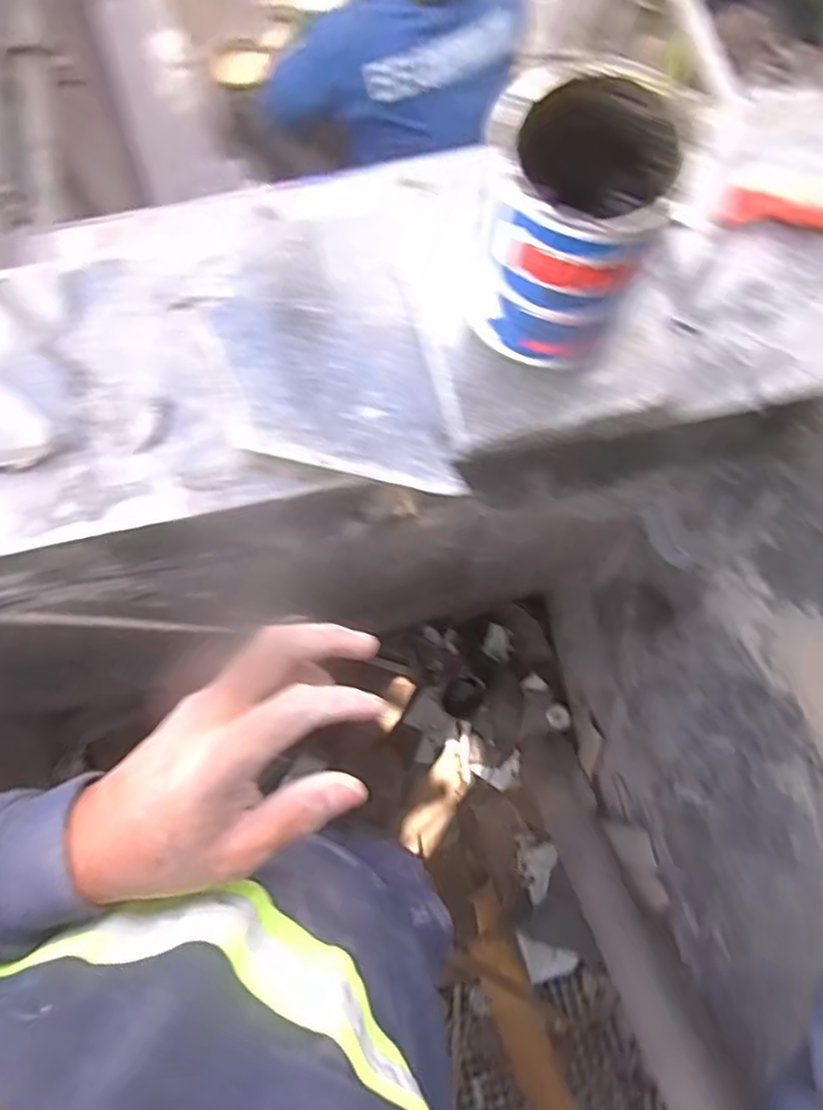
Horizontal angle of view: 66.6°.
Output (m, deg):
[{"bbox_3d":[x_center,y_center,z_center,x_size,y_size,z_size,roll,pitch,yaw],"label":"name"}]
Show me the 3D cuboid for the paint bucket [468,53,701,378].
[{"bbox_3d":[0.088,-0.188,0.356,0.095,0.120,0.110,22,77,4],"label":"paint bucket"}]

